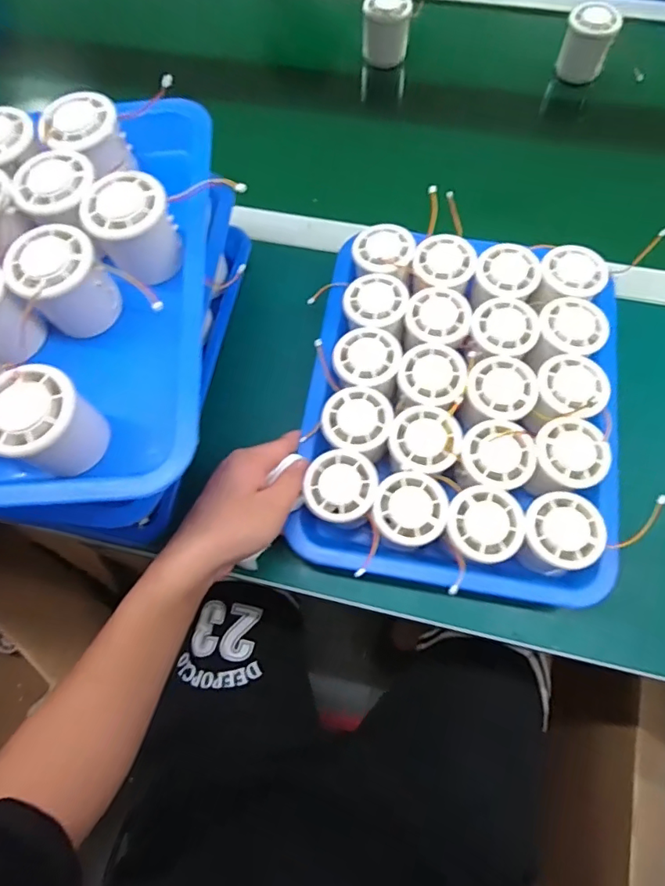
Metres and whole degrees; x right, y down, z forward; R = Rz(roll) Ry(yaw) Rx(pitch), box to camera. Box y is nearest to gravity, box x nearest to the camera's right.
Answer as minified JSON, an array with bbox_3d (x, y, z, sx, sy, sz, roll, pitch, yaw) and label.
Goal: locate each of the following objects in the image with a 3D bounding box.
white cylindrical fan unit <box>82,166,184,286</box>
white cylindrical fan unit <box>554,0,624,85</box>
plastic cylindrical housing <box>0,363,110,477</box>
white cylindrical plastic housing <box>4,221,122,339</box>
[{"bbox_3d":[-0.144,-0.156,0.368,0.056,0.053,0.059,-1,70,2],"label":"white cylindrical fan unit"},{"bbox_3d":[0.308,-0.483,0.612,0.060,0.065,0.051,18,71,8],"label":"white cylindrical fan unit"},{"bbox_3d":[-0.177,-0.011,0.315,0.054,0.053,0.055,-1,70,2],"label":"plastic cylindrical housing"},{"bbox_3d":[-0.185,-0.110,0.358,0.054,0.066,0.055,-1,70,2],"label":"white cylindrical plastic housing"}]

